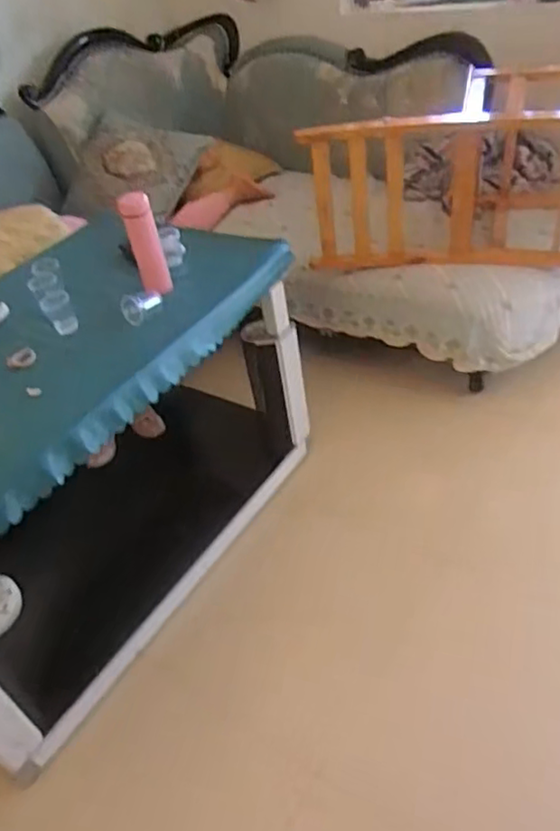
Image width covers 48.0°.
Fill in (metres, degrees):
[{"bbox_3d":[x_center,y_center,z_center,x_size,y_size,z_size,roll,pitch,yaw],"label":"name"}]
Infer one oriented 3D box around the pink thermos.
[{"bbox_3d":[-0.308,-0.389,1.449,0.076,0.229,0.064,-13,41,-6],"label":"pink thermos"}]

